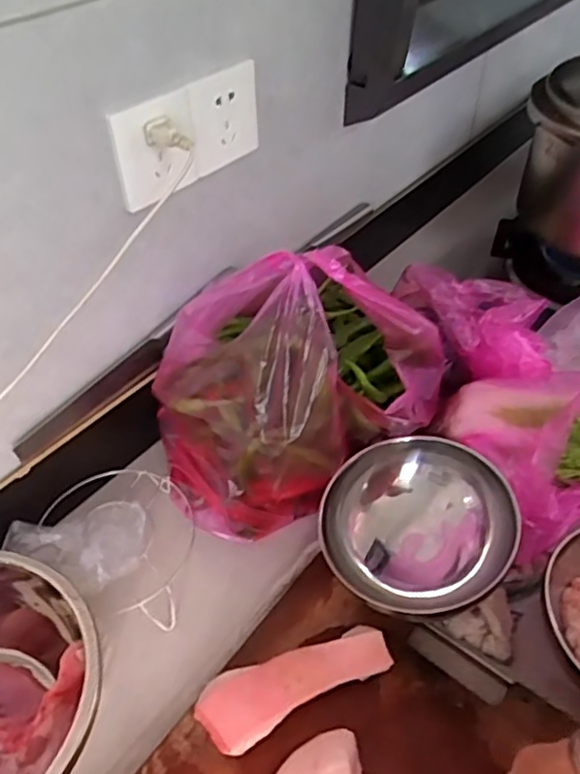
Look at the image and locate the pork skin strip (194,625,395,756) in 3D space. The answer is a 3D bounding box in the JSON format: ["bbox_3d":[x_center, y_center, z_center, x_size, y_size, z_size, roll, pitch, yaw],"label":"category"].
[{"bbox_3d":[0.004,0.239,0.495,0.153,0.030,0.051,-21,49,-17],"label":"pork skin strip"}]

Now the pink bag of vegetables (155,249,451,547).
[{"bbox_3d":[0.011,-0.009,0.570,0.264,0.232,0.156,-21,49,-17],"label":"pink bag of vegetables"}]

